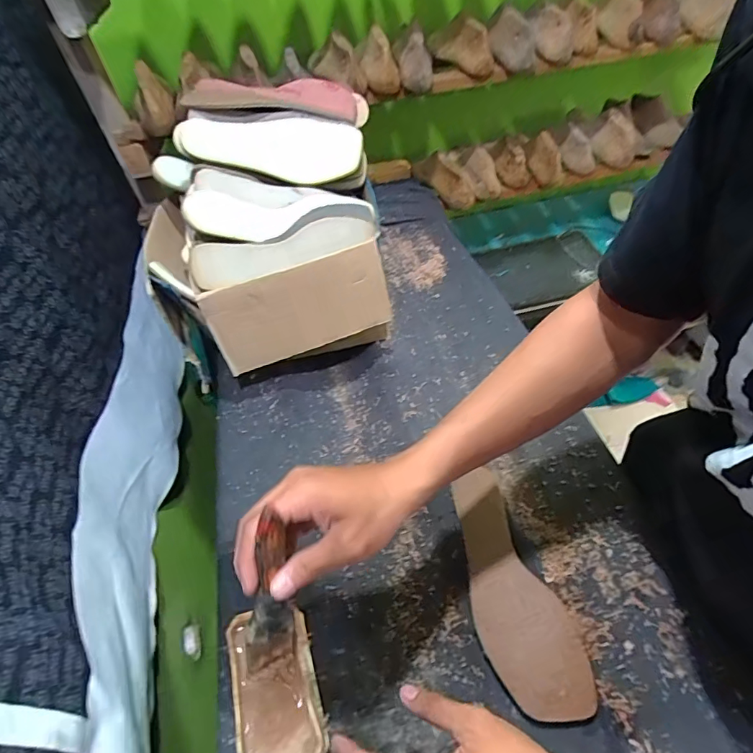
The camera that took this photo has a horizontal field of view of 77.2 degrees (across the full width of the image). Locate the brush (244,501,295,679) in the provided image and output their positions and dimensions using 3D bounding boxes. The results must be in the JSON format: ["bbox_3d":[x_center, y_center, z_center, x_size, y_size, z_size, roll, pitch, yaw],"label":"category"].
[{"bbox_3d":[-0.077,0.158,0.344,0.022,0.142,0.030,13,22,17],"label":"brush"}]

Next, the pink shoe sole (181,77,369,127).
[{"bbox_3d":[-0.147,-0.424,0.717,0.274,0.052,0.112,-9,46,-21],"label":"pink shoe sole"}]

